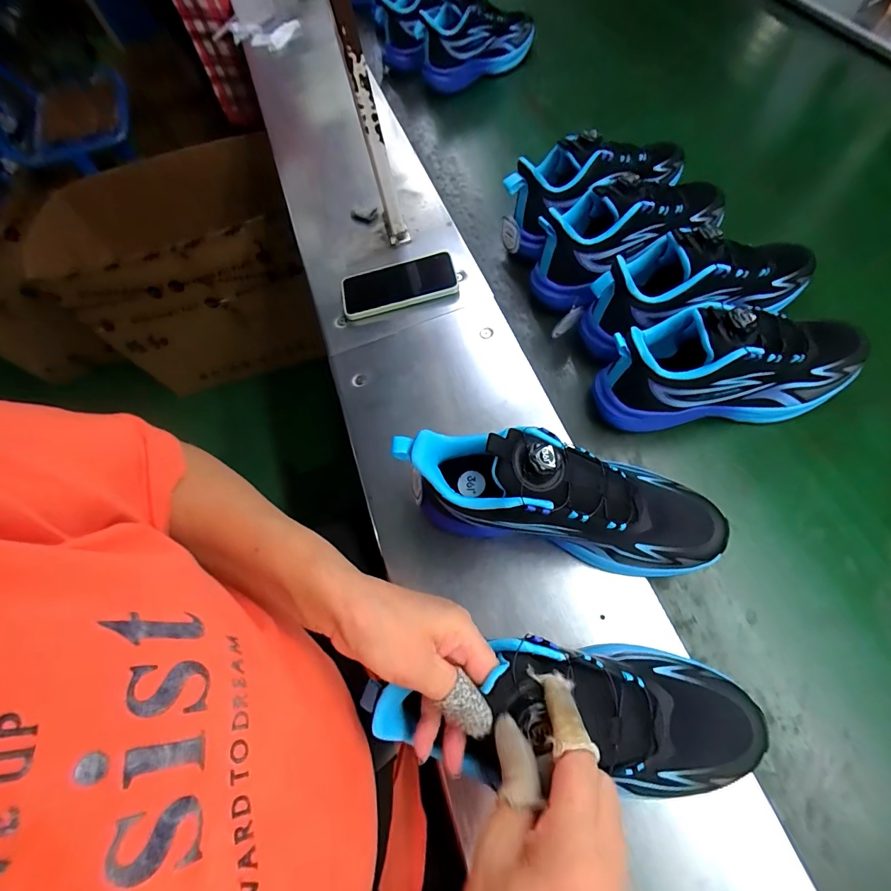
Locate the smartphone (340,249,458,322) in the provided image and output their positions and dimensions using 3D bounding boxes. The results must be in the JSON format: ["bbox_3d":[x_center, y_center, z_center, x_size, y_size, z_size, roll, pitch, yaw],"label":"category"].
[{"bbox_3d":[-0.065,-0.222,0.561,0.158,0.015,0.074,-13,69,4],"label":"smartphone"}]

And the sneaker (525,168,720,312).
[{"bbox_3d":[0.225,-0.266,0.512,0.253,0.134,0.109,-34,71,-12],"label":"sneaker"}]

